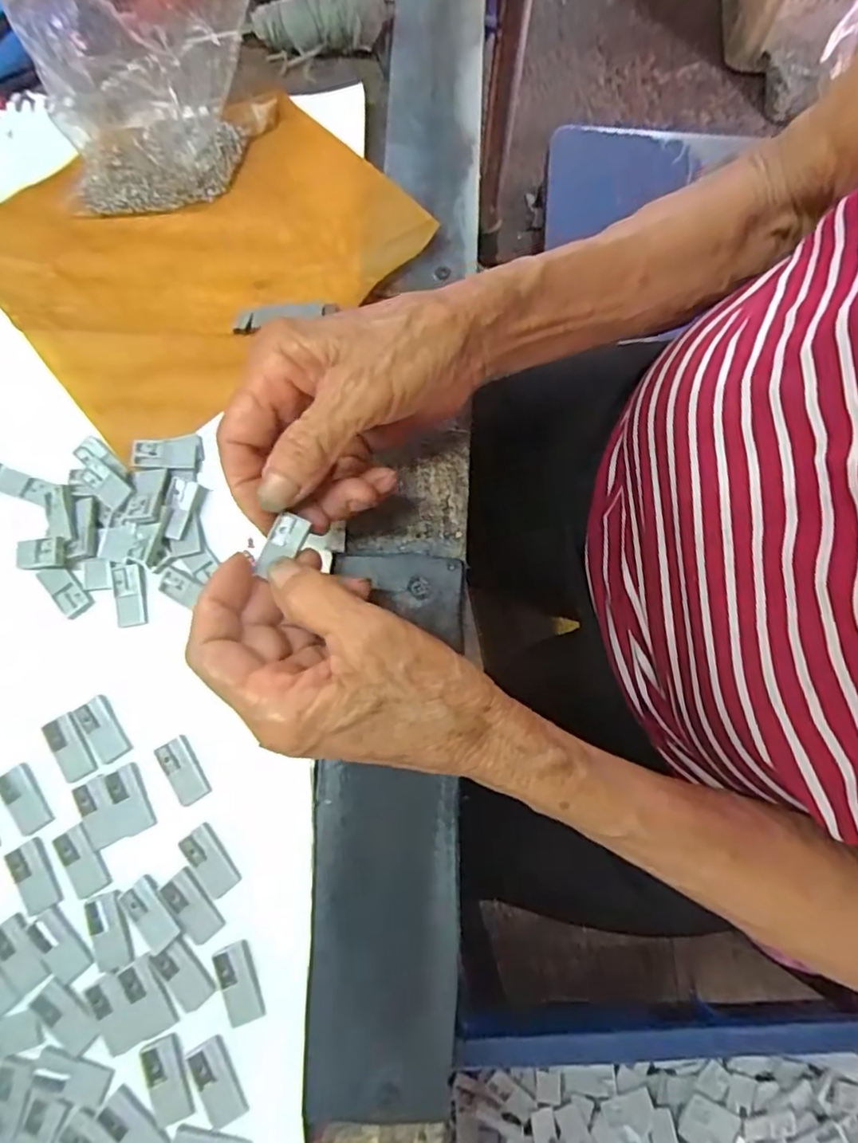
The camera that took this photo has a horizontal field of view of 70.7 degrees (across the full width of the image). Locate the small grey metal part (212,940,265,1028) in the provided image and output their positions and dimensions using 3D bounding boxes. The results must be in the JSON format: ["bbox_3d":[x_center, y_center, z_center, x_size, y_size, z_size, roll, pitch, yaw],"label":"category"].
[{"bbox_3d":[-0.075,0.161,0.236,0.015,0.004,0.028,-24,77,-6],"label":"small grey metal part"}]

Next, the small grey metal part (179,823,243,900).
[{"bbox_3d":[-0.090,0.119,0.248,0.014,0.004,0.028,-39,79,-9],"label":"small grey metal part"}]

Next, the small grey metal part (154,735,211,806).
[{"bbox_3d":[-0.105,0.084,0.257,0.013,0.004,0.028,-33,78,-8],"label":"small grey metal part"}]

